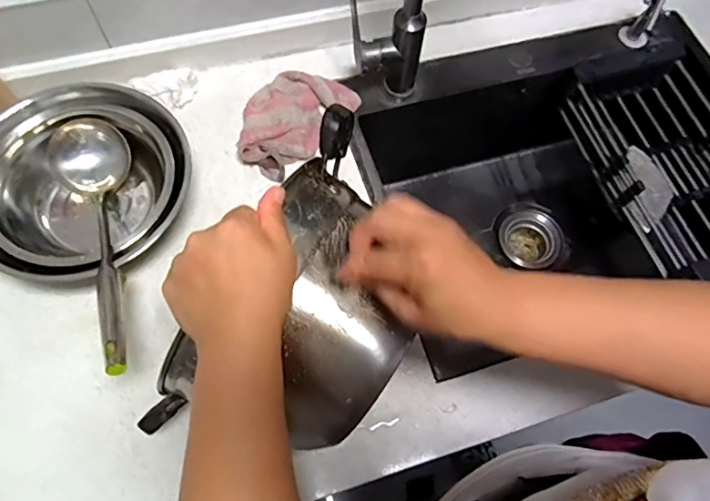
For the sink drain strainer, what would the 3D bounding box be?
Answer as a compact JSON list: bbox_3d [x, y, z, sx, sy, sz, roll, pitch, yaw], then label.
[{"bbox_3d":[0.309,-0.014,0.944,0.106,0.058,0.104,1,68,-2],"label":"sink drain strainer"}]

